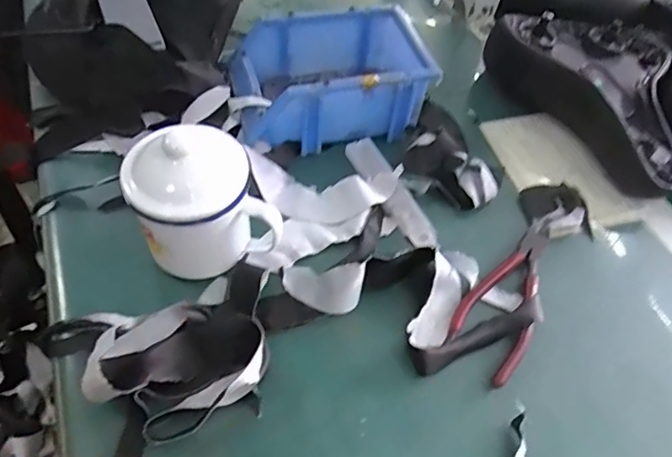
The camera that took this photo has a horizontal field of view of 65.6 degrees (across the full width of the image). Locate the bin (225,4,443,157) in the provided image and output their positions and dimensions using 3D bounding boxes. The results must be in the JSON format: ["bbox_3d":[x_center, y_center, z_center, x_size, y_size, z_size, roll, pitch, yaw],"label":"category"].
[{"bbox_3d":[-0.008,-0.146,0.497,0.178,0.067,0.120,-10,55,-13],"label":"bin"}]

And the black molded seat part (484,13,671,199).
[{"bbox_3d":[0.299,-0.152,0.548,0.184,0.052,0.243,-23,59,-21],"label":"black molded seat part"}]

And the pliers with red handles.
[{"bbox_3d":[0.149,0.040,0.412,0.055,0.010,0.178,35,58,19],"label":"pliers with red handles"}]

